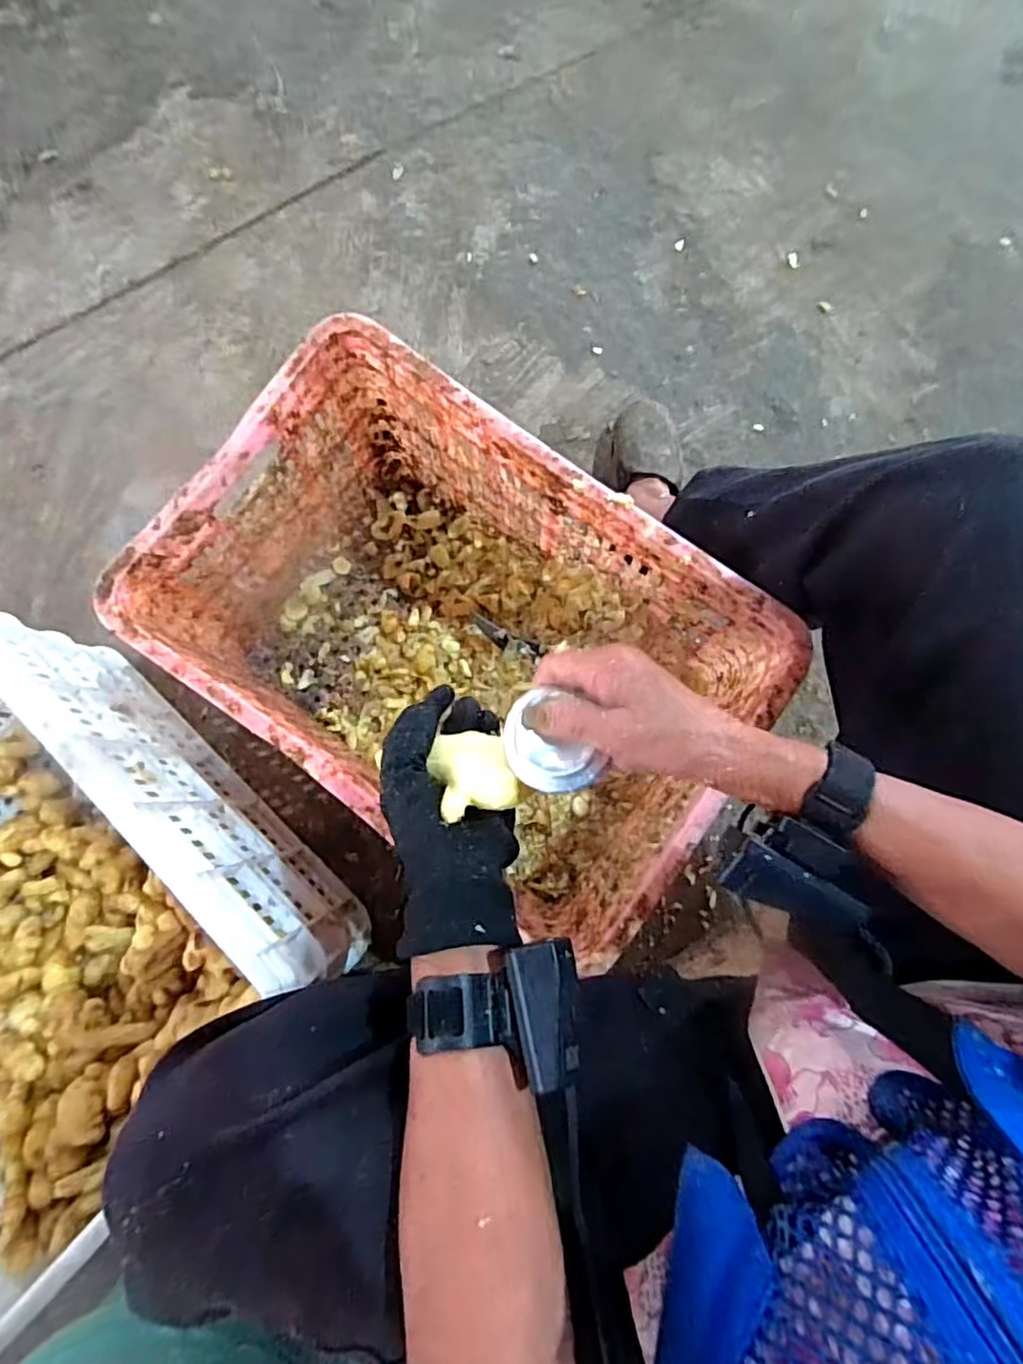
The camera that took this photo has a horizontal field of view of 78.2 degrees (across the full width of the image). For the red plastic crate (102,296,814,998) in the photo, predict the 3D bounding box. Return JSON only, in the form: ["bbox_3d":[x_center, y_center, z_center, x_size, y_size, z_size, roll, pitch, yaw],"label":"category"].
[{"bbox_3d":[-0.047,-0.032,0.657,0.510,0.280,0.338,36,83,5],"label":"red plastic crate"}]

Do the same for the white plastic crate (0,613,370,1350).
[{"bbox_3d":[-0.464,0.212,0.625,0.504,0.294,0.367,39,83,6],"label":"white plastic crate"}]

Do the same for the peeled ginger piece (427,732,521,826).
[{"bbox_3d":[-0.021,0.058,0.391,0.048,0.030,0.048,-18,62,9],"label":"peeled ginger piece"}]

